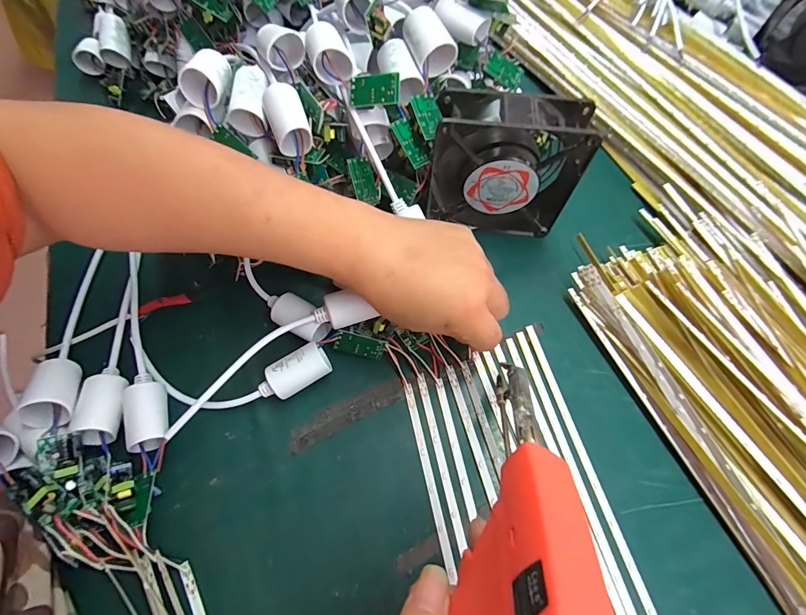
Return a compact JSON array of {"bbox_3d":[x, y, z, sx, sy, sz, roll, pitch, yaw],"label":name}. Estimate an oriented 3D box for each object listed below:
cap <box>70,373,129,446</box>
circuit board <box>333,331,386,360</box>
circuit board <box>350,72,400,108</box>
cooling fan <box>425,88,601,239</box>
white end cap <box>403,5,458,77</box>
[{"bbox_3d":[-0.216,0.071,0.273,0.023,0.021,0.047,-4,64,-3],"label":"cap"},{"bbox_3d":[-0.034,0.030,0.305,0.039,0.019,0.006,16,30,-8],"label":"circuit board"},{"bbox_3d":[-0.021,-0.157,0.278,0.037,0.007,0.020,5,104,18],"label":"circuit board"},{"bbox_3d":[0.085,-0.116,0.329,0.120,0.120,0.040,5,63,1],"label":"cooling fan"},{"bbox_3d":[0.019,-0.203,0.291,0.029,0.026,0.044,-20,66,-11],"label":"white end cap"}]

